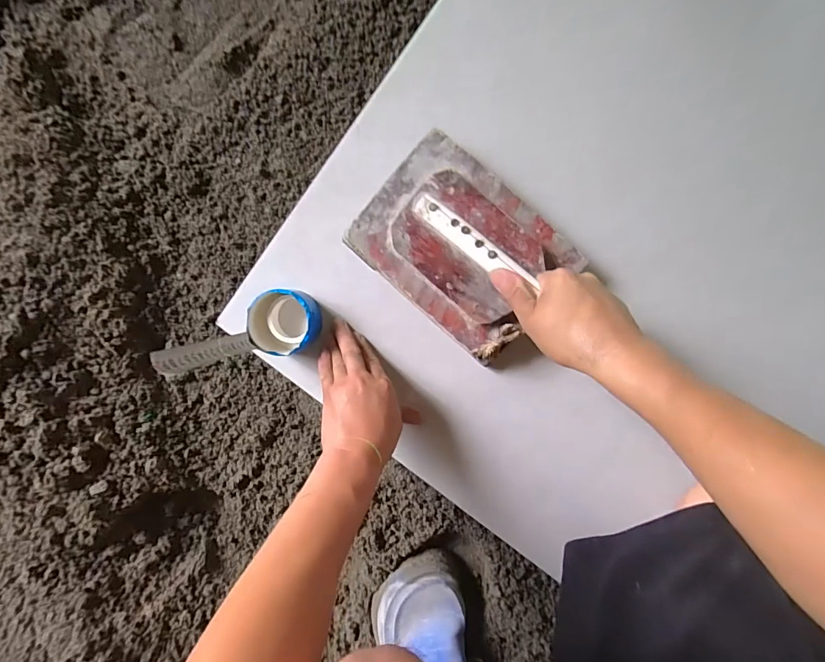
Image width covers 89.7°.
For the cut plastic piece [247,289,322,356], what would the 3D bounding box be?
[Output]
[{"bbox_3d":[-0.145,-0.010,0.479,0.073,0.041,0.071,5,94,4],"label":"cut plastic piece"}]

